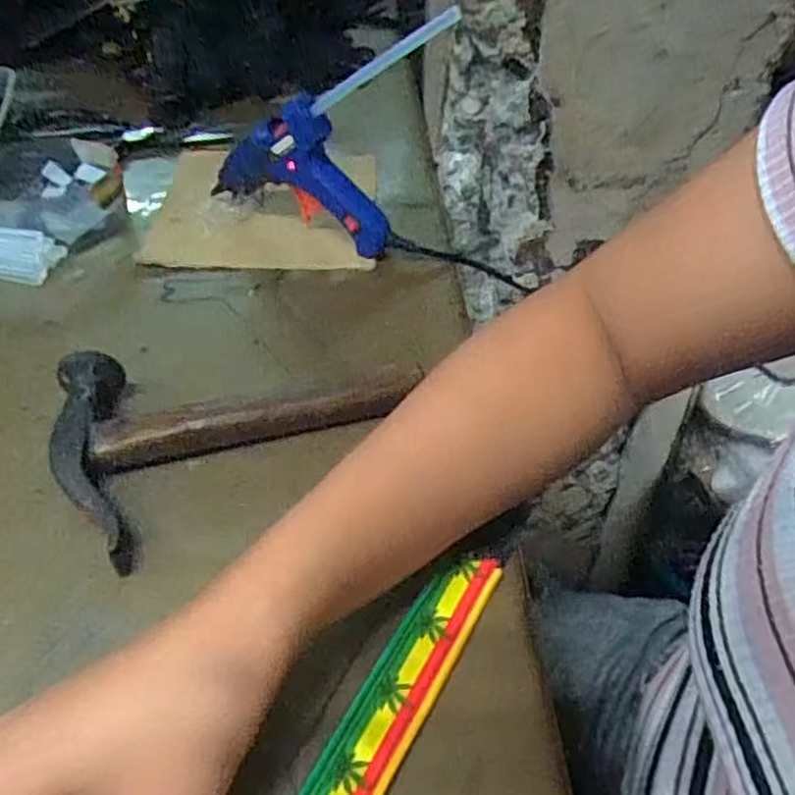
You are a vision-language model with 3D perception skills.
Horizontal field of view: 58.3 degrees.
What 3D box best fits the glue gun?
[{"bbox_3d":[-0.064,-0.149,0.478,0.126,0.094,0.031,18,46,16],"label":"glue gun"}]

